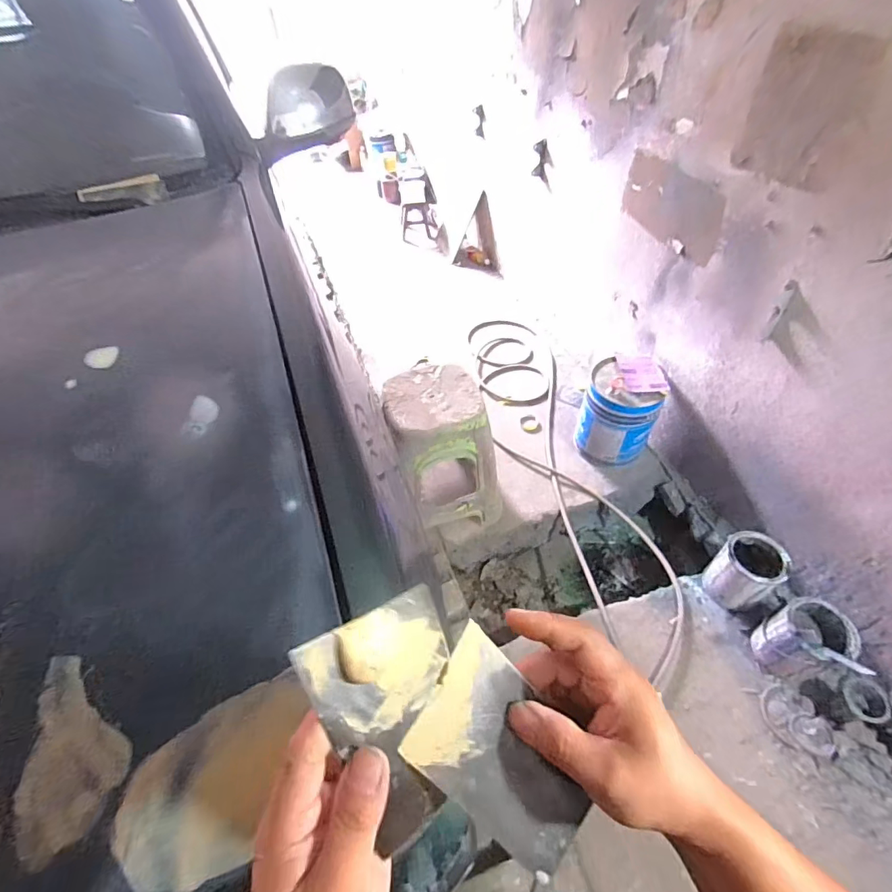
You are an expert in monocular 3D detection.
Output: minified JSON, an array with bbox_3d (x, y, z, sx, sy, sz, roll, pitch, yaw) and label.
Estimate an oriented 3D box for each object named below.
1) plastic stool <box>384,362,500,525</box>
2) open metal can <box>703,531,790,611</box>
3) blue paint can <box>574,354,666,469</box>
[{"bbox_3d":[-0.011,0.014,1.519,0.317,0.460,0.324,-16,50,-11],"label":"plastic stool"},{"bbox_3d":[0.881,0.369,1.368,0.166,0.196,0.152,-23,52,-16],"label":"open metal can"},{"bbox_3d":[0.624,-0.105,1.680,0.249,0.294,0.246,-1,49,1],"label":"blue paint can"}]

